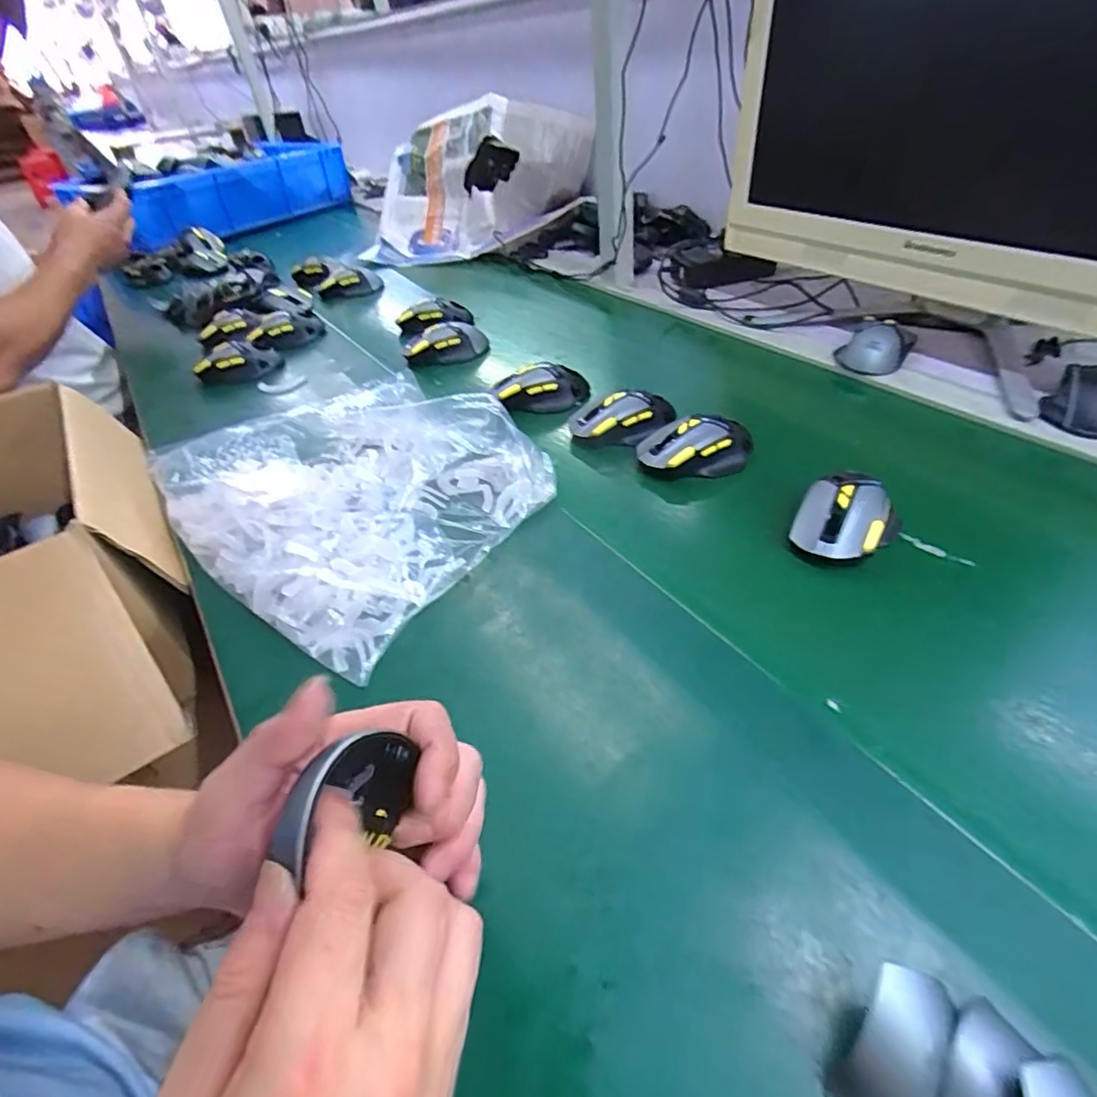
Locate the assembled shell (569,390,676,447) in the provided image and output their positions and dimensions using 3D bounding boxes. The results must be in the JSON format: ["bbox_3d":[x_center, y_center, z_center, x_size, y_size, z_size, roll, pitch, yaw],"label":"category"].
[{"bbox_3d":[0.078,-0.138,0.608,0.110,0.036,0.065,-1,42,5],"label":"assembled shell"}]

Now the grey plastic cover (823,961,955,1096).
[{"bbox_3d":[0.136,0.198,0.229,0.032,0.041,0.049,15,48,27],"label":"grey plastic cover"}]

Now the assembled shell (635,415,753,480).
[{"bbox_3d":[0.142,-0.099,0.560,0.110,0.046,0.059,-8,42,-2],"label":"assembled shell"}]

